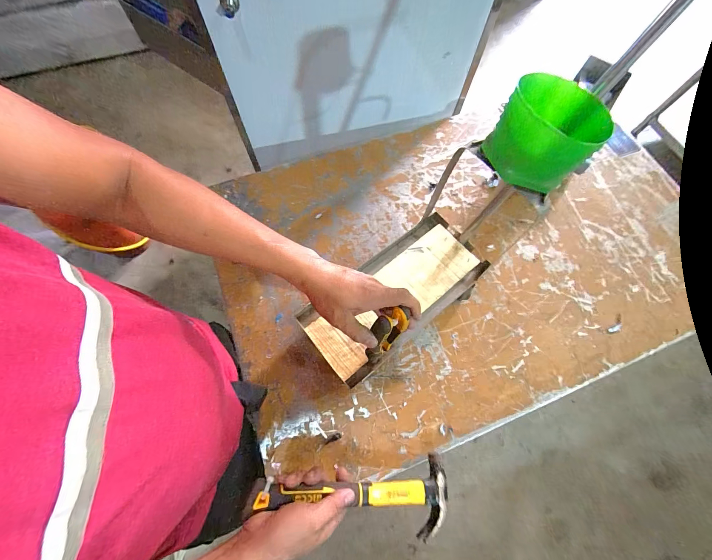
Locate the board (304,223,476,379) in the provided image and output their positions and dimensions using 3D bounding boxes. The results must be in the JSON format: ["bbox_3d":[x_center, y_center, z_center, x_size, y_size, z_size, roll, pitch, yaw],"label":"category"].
[{"bbox_3d":[0.079,0.028,0.581,0.357,0.018,0.117,-38,74,-13],"label":"board"}]

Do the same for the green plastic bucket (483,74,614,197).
[{"bbox_3d":[0.231,-0.180,0.370,0.115,0.070,0.105,36,73,12],"label":"green plastic bucket"}]

